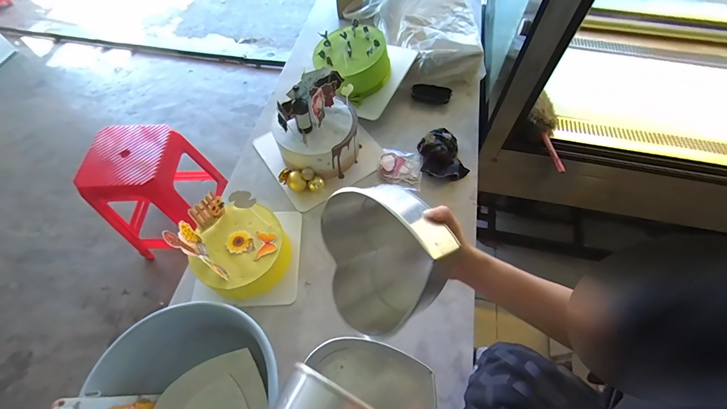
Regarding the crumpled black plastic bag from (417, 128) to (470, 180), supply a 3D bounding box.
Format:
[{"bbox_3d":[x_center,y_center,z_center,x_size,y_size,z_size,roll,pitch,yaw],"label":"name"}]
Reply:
[{"bbox_3d":[0.187,-0.124,0.781,0.109,0.046,0.146,-13,61,-7],"label":"crumpled black plastic bag"}]

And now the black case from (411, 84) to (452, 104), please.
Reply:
[{"bbox_3d":[0.188,-0.309,0.898,0.107,0.020,0.057,15,62,9],"label":"black case"}]

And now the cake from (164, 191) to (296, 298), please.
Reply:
[{"bbox_3d":[-0.243,0.073,0.615,0.160,0.188,0.164,0,60,1],"label":"cake"}]

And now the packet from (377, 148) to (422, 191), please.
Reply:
[{"bbox_3d":[0.090,-0.088,0.790,0.105,0.012,0.103,11,61,7],"label":"packet"}]

